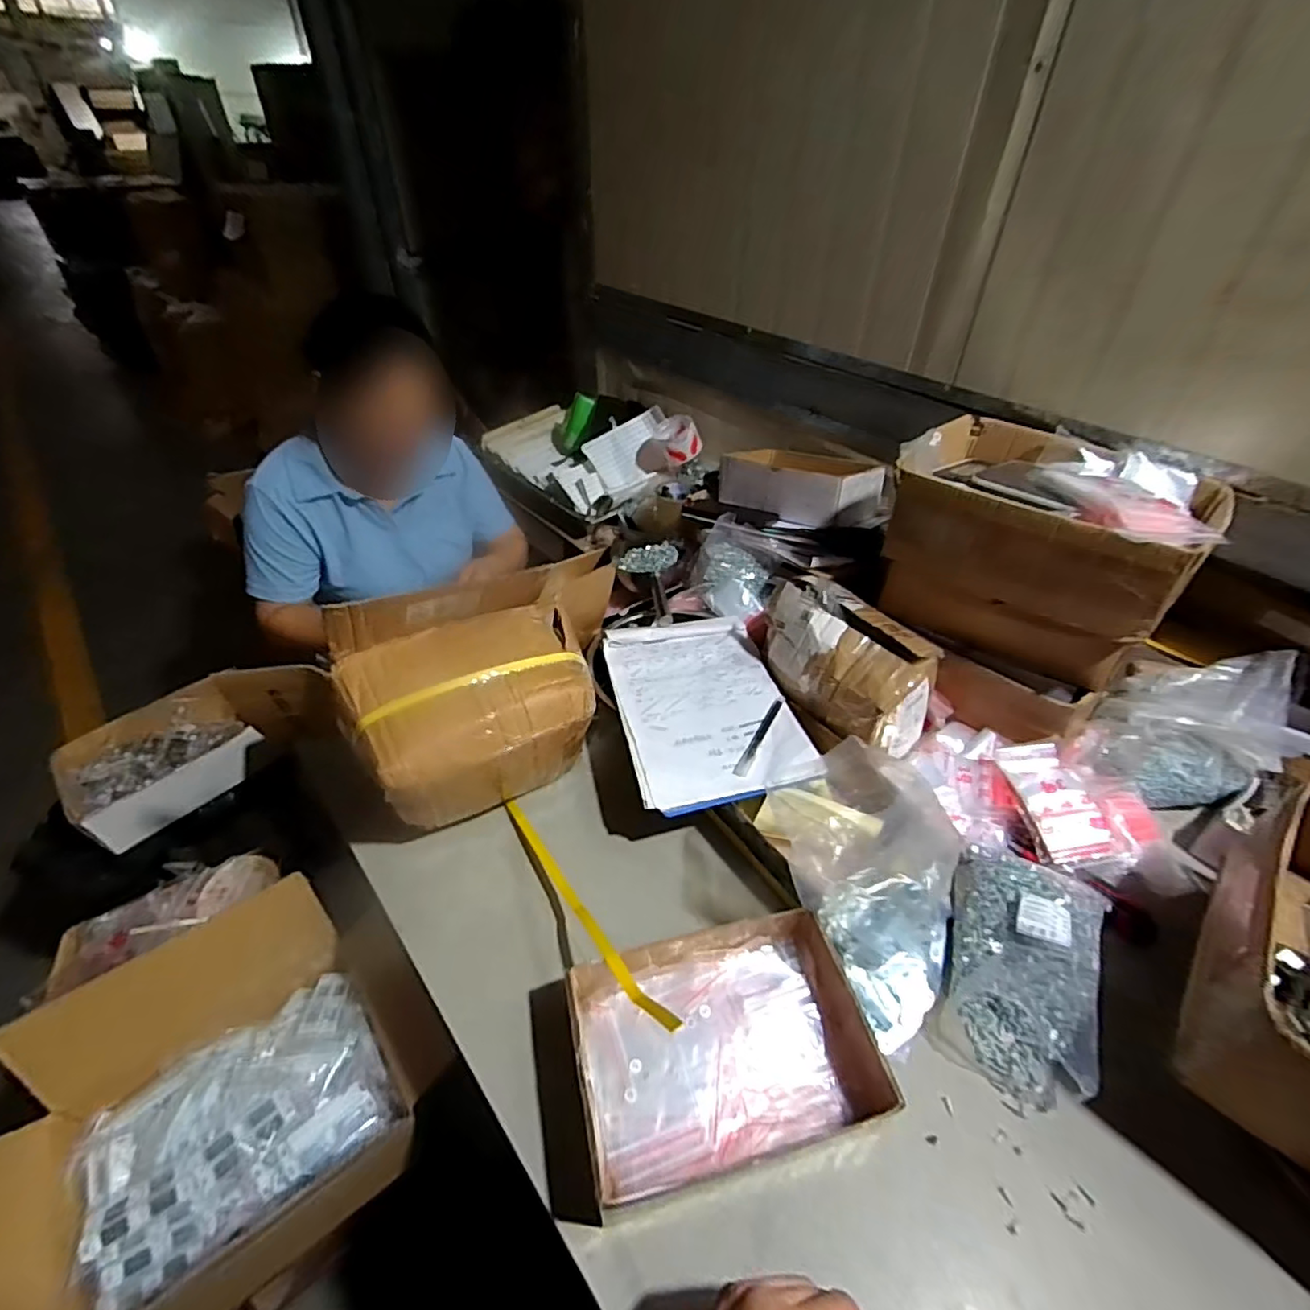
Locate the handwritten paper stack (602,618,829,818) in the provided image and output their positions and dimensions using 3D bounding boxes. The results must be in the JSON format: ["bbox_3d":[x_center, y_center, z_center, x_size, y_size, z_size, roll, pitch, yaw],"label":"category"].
[{"bbox_3d":[0.061,0.059,0.810,0.213,0.016,0.307,-9,42,-12],"label":"handwritten paper stack"}]

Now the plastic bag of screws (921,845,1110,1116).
[{"bbox_3d":[0.369,0.296,0.615,0.143,0.069,0.234,22,45,23],"label":"plastic bag of screws"}]

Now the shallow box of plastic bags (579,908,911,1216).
[{"bbox_3d":[0.058,0.348,0.558,0.249,0.062,0.189,-10,42,-12],"label":"shallow box of plastic bags"}]

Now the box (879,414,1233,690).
[{"bbox_3d":[0.491,-0.143,0.816,0.326,0.225,0.259,33,50,32],"label":"box"}]

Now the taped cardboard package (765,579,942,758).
[{"bbox_3d":[0.254,0.006,0.825,0.152,0.146,0.227,-26,47,-28],"label":"taped cardboard package"}]

